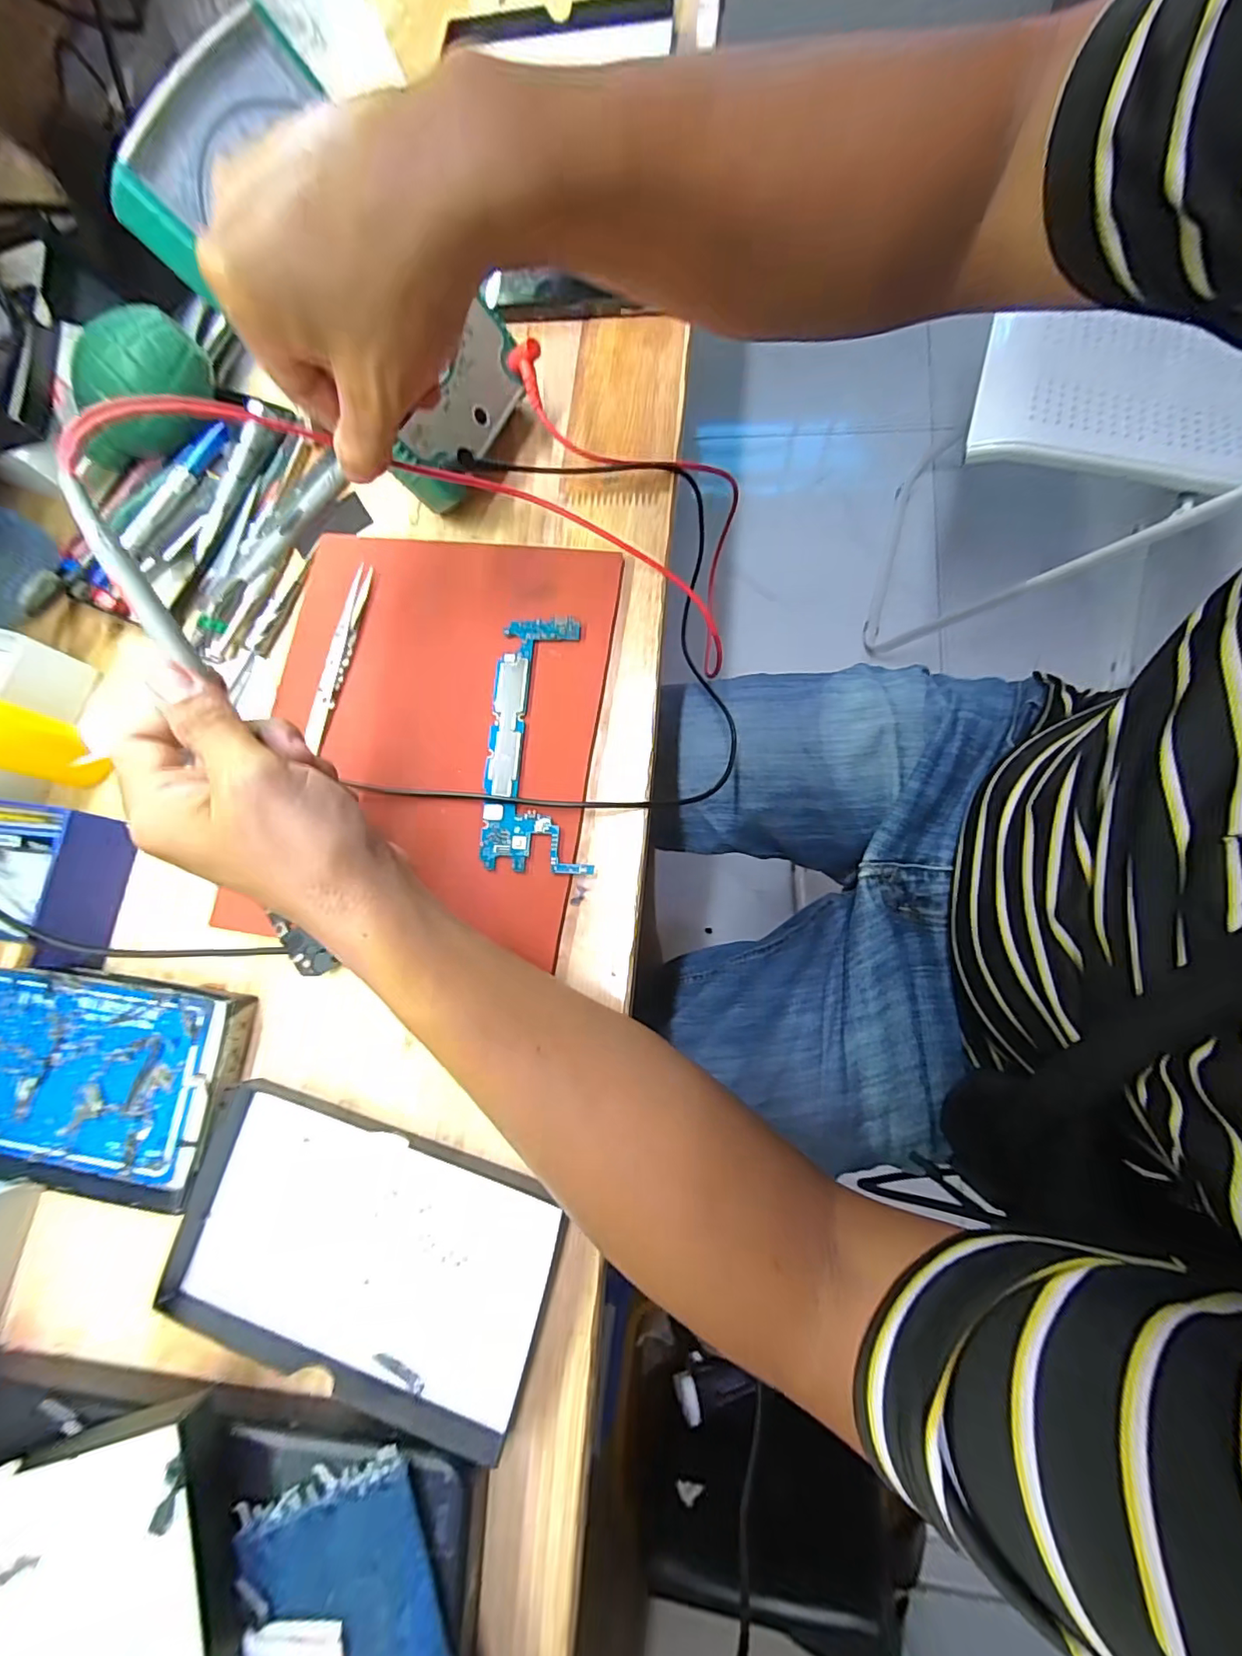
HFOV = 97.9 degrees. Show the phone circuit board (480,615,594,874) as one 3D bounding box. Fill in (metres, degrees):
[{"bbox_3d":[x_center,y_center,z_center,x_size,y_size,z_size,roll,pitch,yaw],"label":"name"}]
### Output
[{"bbox_3d":[-0.046,-0.048,0.295,0.054,0.006,0.146,-1,78,6],"label":"phone circuit board"}]

